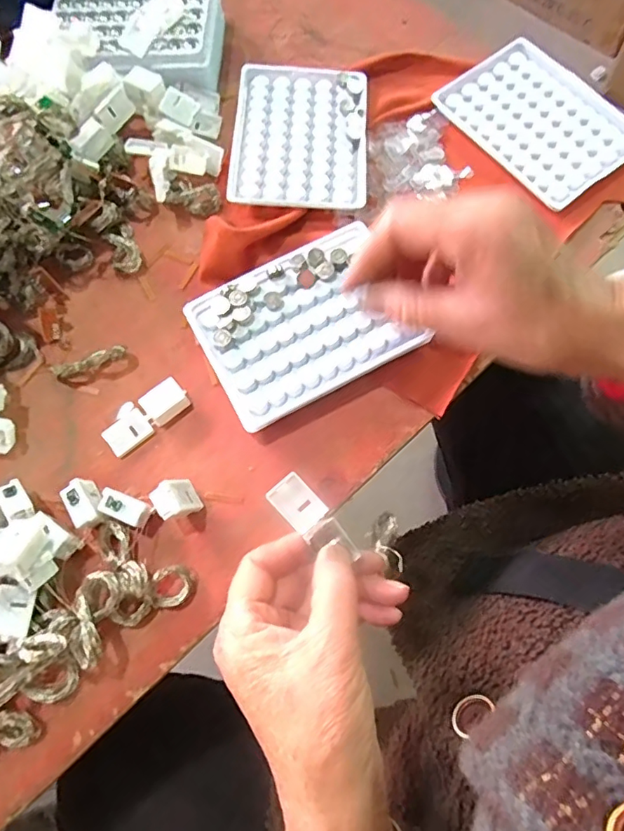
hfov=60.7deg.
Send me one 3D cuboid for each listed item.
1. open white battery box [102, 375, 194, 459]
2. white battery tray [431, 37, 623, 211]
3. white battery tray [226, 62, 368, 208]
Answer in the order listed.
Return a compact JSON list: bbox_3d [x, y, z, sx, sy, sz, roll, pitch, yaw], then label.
[{"bbox_3d":[-0.102,0.000,0.326,0.055,0.010,0.023,-38,74,-9],"label":"open white battery box"},{"bbox_3d":[0.163,-0.215,0.385,0.091,0.009,0.129,-37,73,-9],"label":"white battery tray"},{"bbox_3d":[-0.009,-0.206,0.386,0.096,0.010,0.129,2,72,4],"label":"white battery tray"}]

